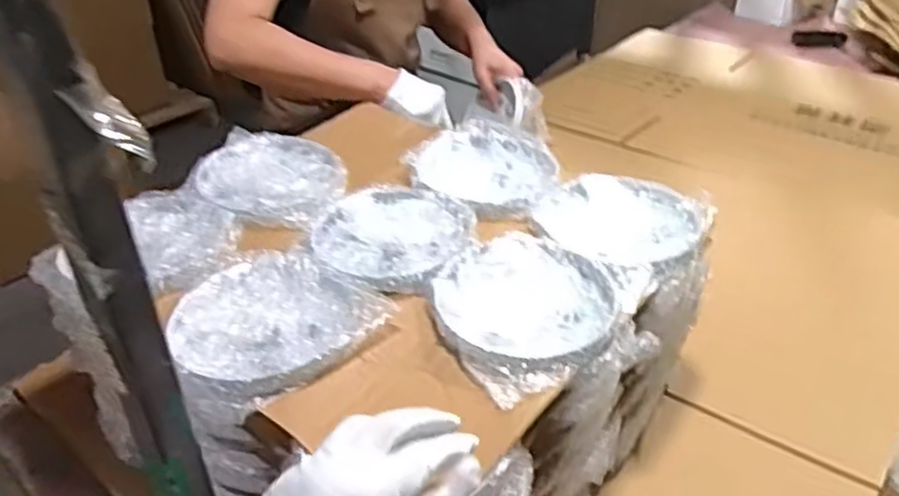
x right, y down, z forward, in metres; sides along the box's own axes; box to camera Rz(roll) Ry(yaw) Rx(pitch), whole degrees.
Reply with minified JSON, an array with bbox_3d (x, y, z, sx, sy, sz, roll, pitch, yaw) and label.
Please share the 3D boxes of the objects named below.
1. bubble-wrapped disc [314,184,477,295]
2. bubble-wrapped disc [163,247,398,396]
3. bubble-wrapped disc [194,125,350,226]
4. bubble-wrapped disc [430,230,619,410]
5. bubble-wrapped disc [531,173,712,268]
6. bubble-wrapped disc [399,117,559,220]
[{"bbox_3d":[-0.053,-0.013,0.634,0.137,0.016,0.132,-1,34,1],"label":"bubble-wrapped disc"},{"bbox_3d":[-0.136,0.050,0.551,0.136,0.018,0.139,-1,34,1],"label":"bubble-wrapped disc"},{"bbox_3d":[-0.172,-0.071,0.722,0.159,0.023,0.136,14,37,22],"label":"bubble-wrapped disc"},{"bbox_3d":[0.055,0.043,0.559,0.140,0.017,0.144,-1,34,1],"label":"bubble-wrapped disc"},{"bbox_3d":[0.151,-0.024,0.648,0.138,0.019,0.130,-1,34,1],"label":"bubble-wrapped disc"},{"bbox_3d":[0.034,-0.080,0.722,0.157,0.023,0.144,-1,34,1],"label":"bubble-wrapped disc"}]

